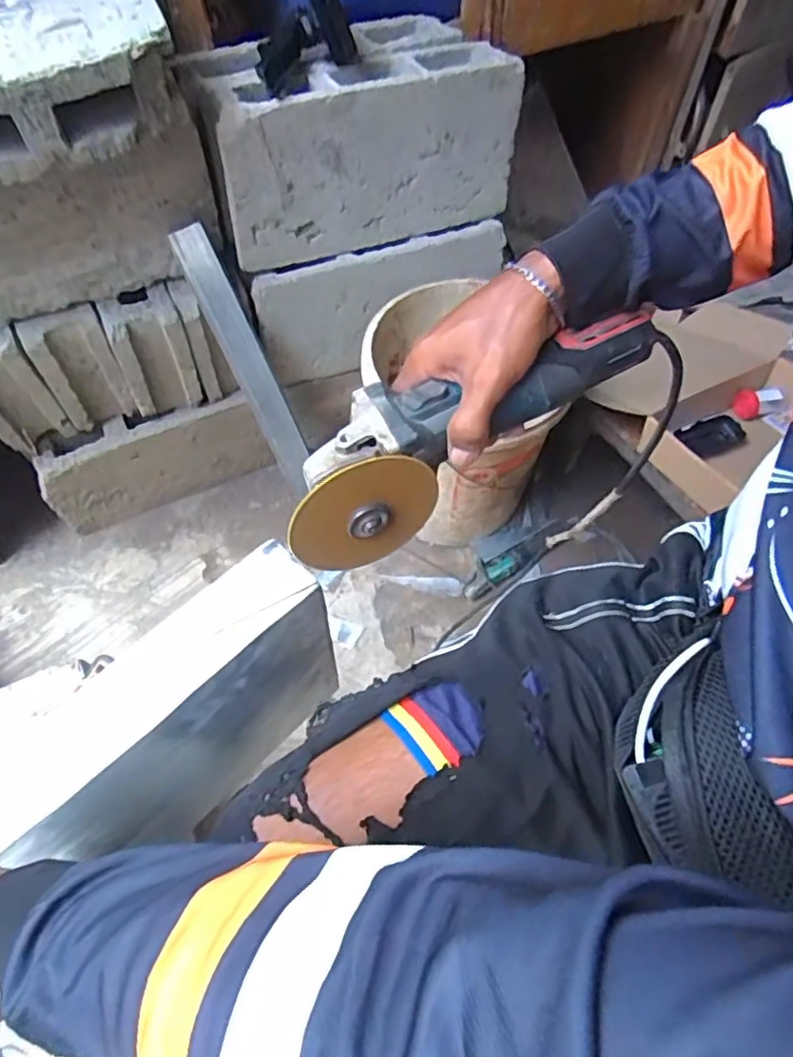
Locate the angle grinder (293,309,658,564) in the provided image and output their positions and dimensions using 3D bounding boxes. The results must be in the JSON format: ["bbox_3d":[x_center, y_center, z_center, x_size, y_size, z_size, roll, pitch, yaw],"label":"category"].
[{"bbox_3d":[0.048,-0.076,0.422,0.284,0.086,0.078,-30,63,-8],"label":"angle grinder"}]

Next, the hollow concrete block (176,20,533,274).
[{"bbox_3d":[-0.060,-0.542,0.845,0.403,0.191,0.205,-21,61,-13],"label":"hollow concrete block"}]

